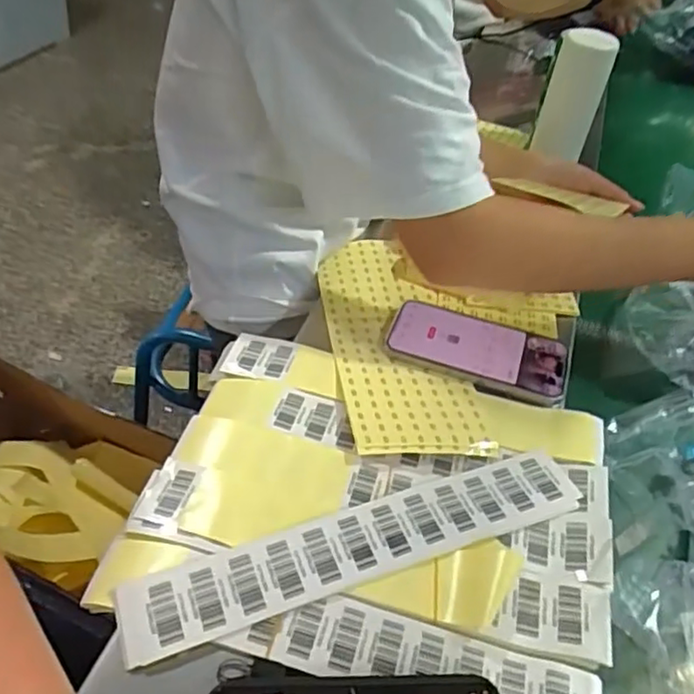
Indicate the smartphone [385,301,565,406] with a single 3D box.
[{"bbox_3d":[0.118,-0.001,0.588,0.159,0.010,0.086,16,44,11],"label":"smartphone"}]

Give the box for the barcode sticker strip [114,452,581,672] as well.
[{"bbox_3d":[0.013,0.135,0.439,0.319,0.008,0.056,-13,51,-18],"label":"barcode sticker strip"}]

